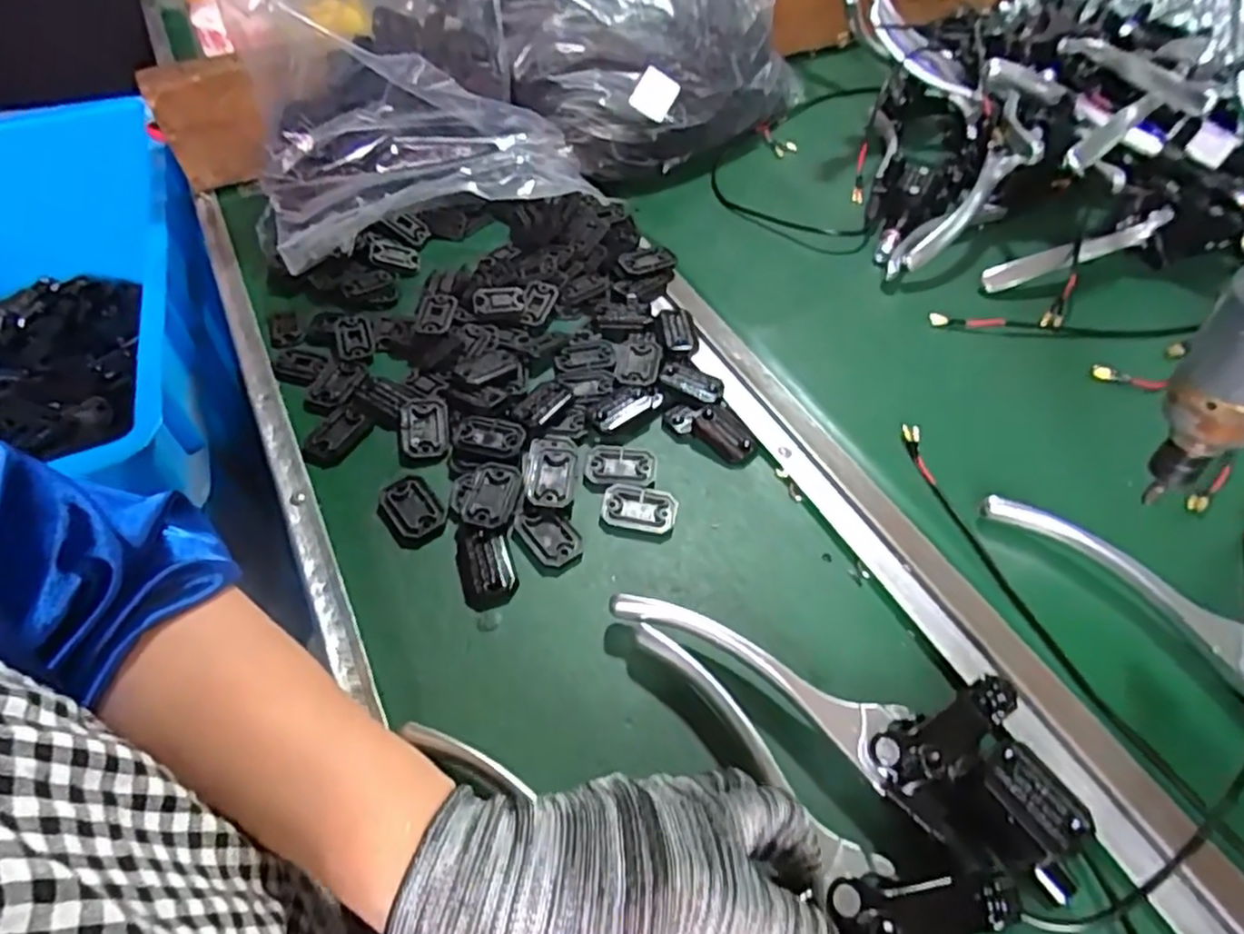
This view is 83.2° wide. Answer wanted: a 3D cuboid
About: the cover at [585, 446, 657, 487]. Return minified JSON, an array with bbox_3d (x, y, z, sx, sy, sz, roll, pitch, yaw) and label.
[{"bbox_3d":[-0.001,-0.001,0.415,0.040,0.005,0.031,5,53,4],"label":"cover"}]

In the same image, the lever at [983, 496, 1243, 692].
[{"bbox_3d":[0.249,0.057,0.351,0.139,0.016,0.038,34,64,27],"label":"lever"}]

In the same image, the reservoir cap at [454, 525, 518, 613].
[{"bbox_3d":[-0.072,0.052,0.371,0.028,0.006,0.049,-18,55,-12],"label":"reservoir cap"}]

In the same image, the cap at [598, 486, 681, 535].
[{"bbox_3d":[0.010,0.024,0.395,0.041,0.004,0.026,8,54,7],"label":"cap"}]

